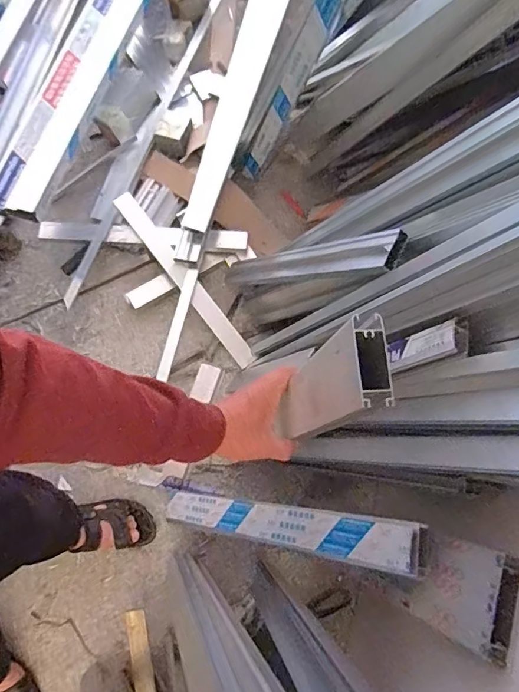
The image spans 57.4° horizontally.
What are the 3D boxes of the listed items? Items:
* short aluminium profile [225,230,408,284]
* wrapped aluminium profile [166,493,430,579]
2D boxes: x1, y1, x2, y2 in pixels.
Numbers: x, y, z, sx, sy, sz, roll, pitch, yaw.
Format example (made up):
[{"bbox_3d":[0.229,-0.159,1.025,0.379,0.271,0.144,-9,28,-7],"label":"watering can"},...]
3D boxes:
[{"bbox_3d":[0.068,-0.166,0.961,0.029,0.590,0.064,43,76,-22],"label":"short aluminium profile"},{"bbox_3d":[0.017,0.338,0.897,0.028,0.623,0.068,20,68,-40],"label":"wrapped aluminium profile"}]

